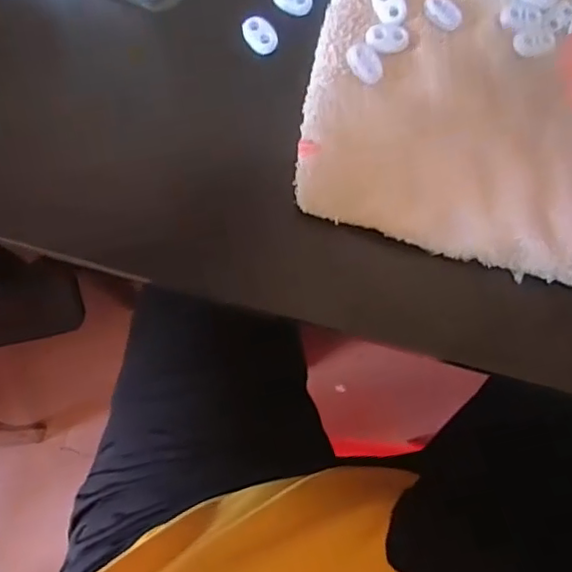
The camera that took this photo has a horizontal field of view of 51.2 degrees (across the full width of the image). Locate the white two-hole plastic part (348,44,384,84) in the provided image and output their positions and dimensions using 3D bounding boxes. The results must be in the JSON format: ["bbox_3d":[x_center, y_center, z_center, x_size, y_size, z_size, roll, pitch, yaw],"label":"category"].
[{"bbox_3d":[0.041,-0.116,0.311,0.015,0.004,0.022,-33,80,-6],"label":"white two-hole plastic part"}]

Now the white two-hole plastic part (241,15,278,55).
[{"bbox_3d":[-0.014,-0.140,0.330,0.016,0.004,0.022,-36,80,-7],"label":"white two-hole plastic part"}]

